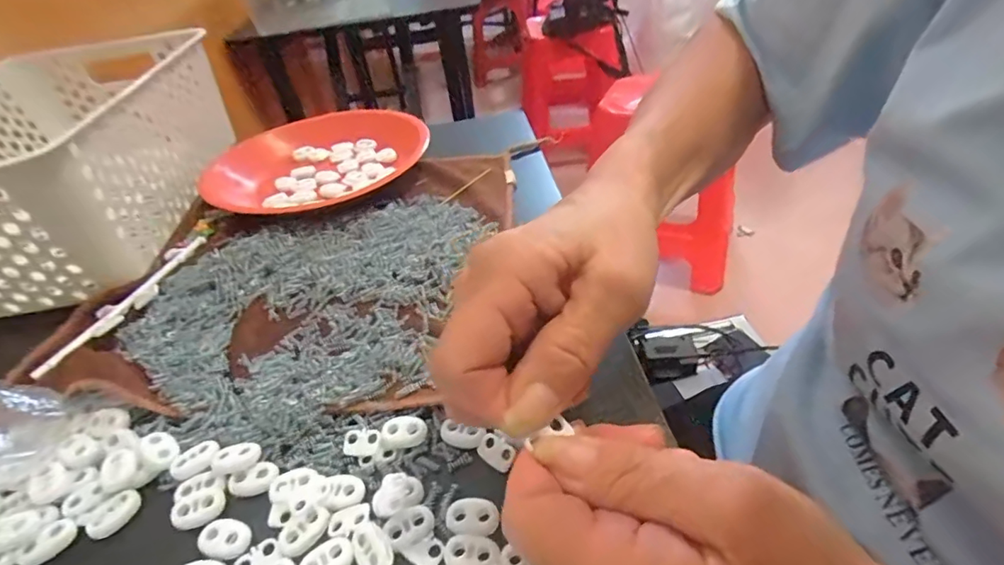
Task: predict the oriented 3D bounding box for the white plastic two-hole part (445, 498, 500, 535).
[{"bbox_3d":[-0.013,0.098,0.215,0.022,0.004,0.014,-2,40,7],"label":"white plastic two-hole part"}]

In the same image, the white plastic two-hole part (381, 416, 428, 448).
[{"bbox_3d":[-0.047,0.073,0.248,0.022,0.007,0.014,-1,40,7],"label":"white plastic two-hole part"}]

